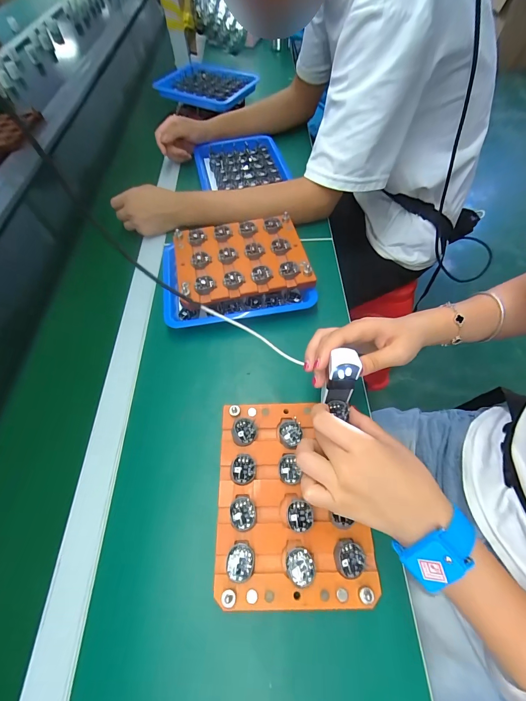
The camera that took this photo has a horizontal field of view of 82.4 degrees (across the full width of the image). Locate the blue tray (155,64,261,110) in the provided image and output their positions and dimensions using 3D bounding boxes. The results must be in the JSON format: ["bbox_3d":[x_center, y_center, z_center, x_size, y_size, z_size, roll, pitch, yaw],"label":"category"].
[{"bbox_3d":[-0.139,-0.663,0.755,0.228,0.032,0.179,18,63,15],"label":"blue tray"}]

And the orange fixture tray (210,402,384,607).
[{"bbox_3d":[0.028,0.144,0.308,0.145,0.011,0.186,-1,60,0],"label":"orange fixture tray"}]

